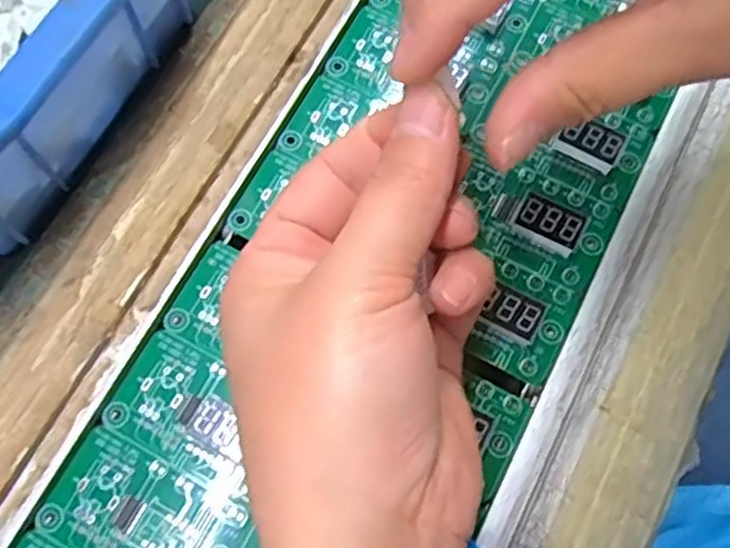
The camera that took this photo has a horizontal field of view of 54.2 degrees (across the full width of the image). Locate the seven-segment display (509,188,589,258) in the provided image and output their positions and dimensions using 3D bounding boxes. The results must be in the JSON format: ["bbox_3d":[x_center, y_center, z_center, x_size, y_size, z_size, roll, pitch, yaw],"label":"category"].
[{"bbox_3d":[0.066,-0.018,0.255,0.024,0.007,0.014,28,74,9],"label":"seven-segment display"}]

